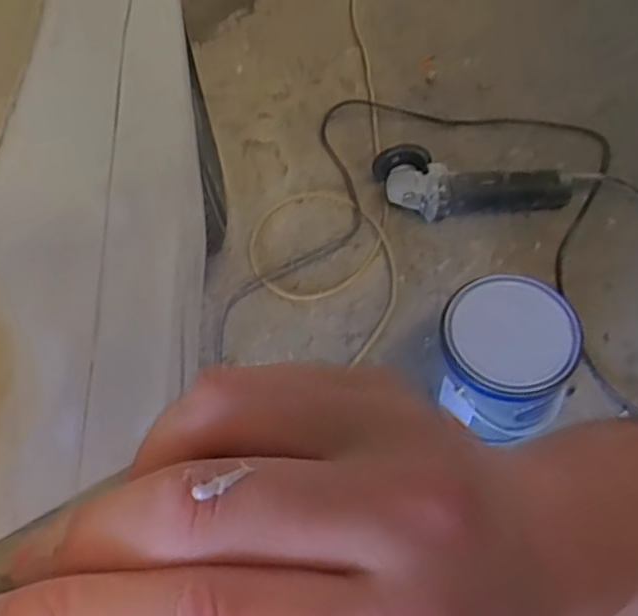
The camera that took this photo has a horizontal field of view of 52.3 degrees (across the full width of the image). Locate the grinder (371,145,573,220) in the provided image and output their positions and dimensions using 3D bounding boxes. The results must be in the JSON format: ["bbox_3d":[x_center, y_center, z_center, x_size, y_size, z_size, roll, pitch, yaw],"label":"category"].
[{"bbox_3d":[0.225,-0.178,0.980,0.292,0.079,0.096,11,60,9],"label":"grinder"}]

